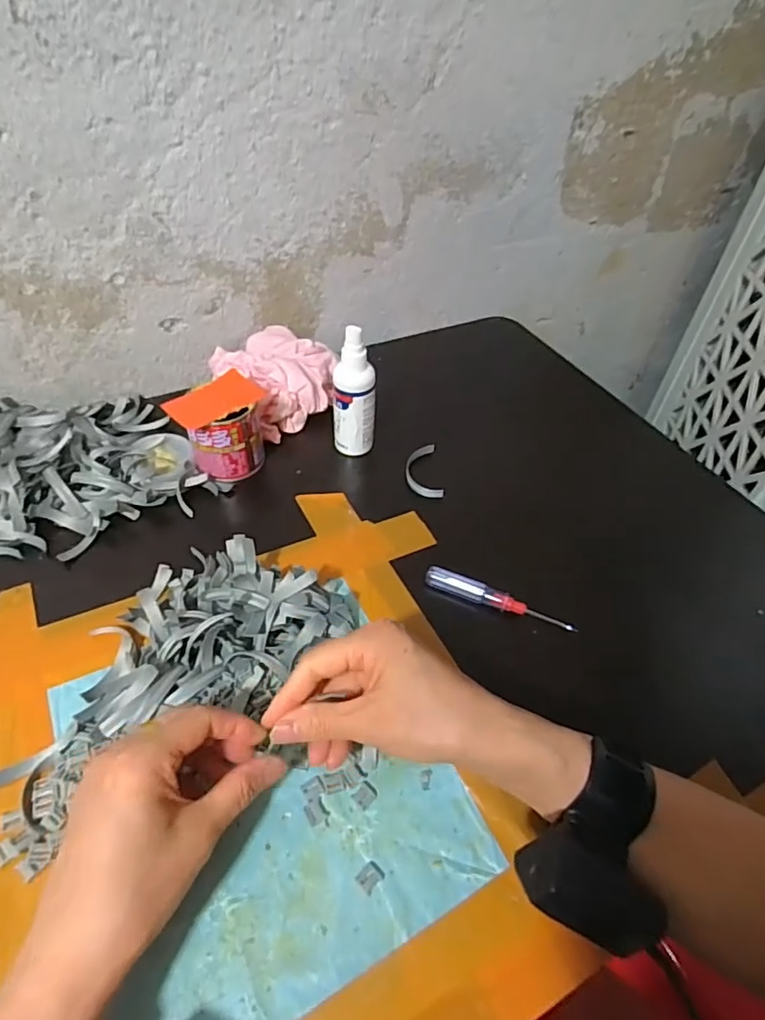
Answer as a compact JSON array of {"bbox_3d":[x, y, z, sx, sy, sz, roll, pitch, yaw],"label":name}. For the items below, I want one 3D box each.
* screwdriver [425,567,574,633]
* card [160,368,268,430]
[{"bbox_3d":[0.092,0.071,0.441,0.119,0.016,0.012,19,49,14],"label":"screwdriver"},{"bbox_3d":[-0.147,-0.098,0.492,0.046,0.004,0.077,37,57,18],"label":"card"}]

